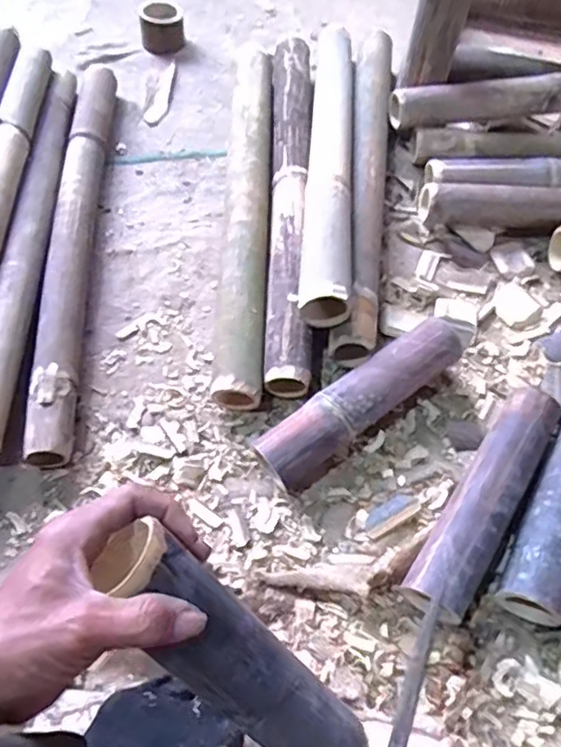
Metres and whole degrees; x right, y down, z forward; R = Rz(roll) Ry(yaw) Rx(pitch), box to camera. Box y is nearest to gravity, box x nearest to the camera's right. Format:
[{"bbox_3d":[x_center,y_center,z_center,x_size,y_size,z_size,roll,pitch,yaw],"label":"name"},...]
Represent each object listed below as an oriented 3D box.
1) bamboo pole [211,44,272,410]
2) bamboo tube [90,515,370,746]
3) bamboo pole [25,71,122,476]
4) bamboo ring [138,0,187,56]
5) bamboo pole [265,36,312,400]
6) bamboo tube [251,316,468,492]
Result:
[{"bbox_3d":[-0.048,-0.232,0.817,0.069,0.064,0.616,2,59,0],"label":"bamboo pole"},{"bbox_3d":[-0.020,0.201,0.400,0.059,0.050,0.259,-46,113,-24],"label":"bamboo tube"},{"bbox_3d":[-0.261,-0.192,0.787,0.044,0.051,0.663,-3,59,-3],"label":"bamboo pole"},{"bbox_3d":[-0.205,-0.606,1.047,0.075,0.052,0.075,1,59,-1],"label":"bamboo ring"},{"bbox_3d":[0.015,-0.251,0.818,0.049,0.047,0.615,1,59,-1],"label":"bamboo pole"},{"bbox_3d":[0.091,0.030,0.665,0.267,0.064,0.060,-34,66,-19],"label":"bamboo tube"}]

